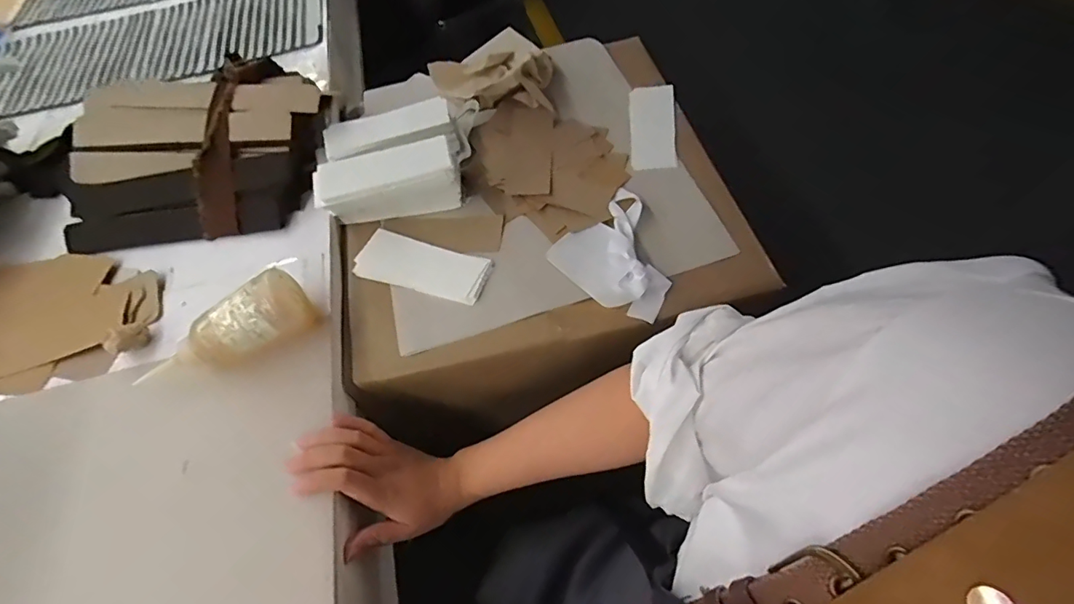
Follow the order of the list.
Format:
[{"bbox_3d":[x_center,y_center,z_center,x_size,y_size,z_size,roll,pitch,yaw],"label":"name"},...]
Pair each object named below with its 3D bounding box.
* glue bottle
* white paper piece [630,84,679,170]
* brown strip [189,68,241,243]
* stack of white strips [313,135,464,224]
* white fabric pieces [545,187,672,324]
[{"bbox_3d":[-0.283,0.033,0.482,0.146,0.066,0.058,-33,59,-13],"label":"glue bottle"},{"bbox_3d":[0.152,-0.231,0.659,0.056,0.006,0.144,-3,64,14],"label":"white paper piece"},{"bbox_3d":[-0.376,-0.183,0.593,0.040,0.031,0.207,-1,84,3],"label":"brown strip"},{"bbox_3d":[-0.171,-0.138,0.592,0.159,0.066,0.059,-14,59,-1],"label":"stack of white strips"},{"bbox_3d":[0.096,-0.054,0.539,0.122,0.033,0.133,-37,63,-18],"label":"white fabric pieces"}]

